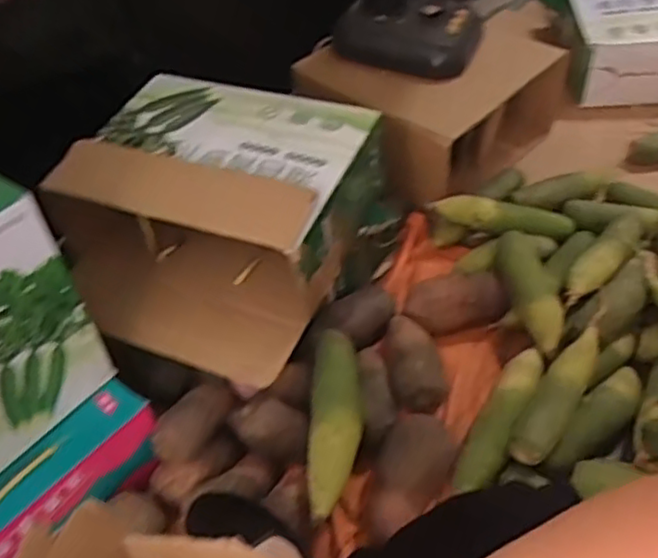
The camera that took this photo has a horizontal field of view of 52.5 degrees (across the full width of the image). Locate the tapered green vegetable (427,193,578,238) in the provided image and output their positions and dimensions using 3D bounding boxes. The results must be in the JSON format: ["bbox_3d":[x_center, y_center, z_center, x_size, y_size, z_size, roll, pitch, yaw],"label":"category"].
[{"bbox_3d":[0.276,-0.100,1.055,0.228,0.044,0.042,9,46,-6],"label":"tapered green vegetable"}]

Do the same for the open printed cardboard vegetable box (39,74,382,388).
[{"bbox_3d":[-0.159,-0.089,0.874,0.371,0.168,0.346,16,49,19],"label":"open printed cardboard vegetable box"}]

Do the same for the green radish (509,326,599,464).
[{"bbox_3d":[0.274,0.132,0.790,0.051,0.039,0.203,26,53,27],"label":"green radish"}]

